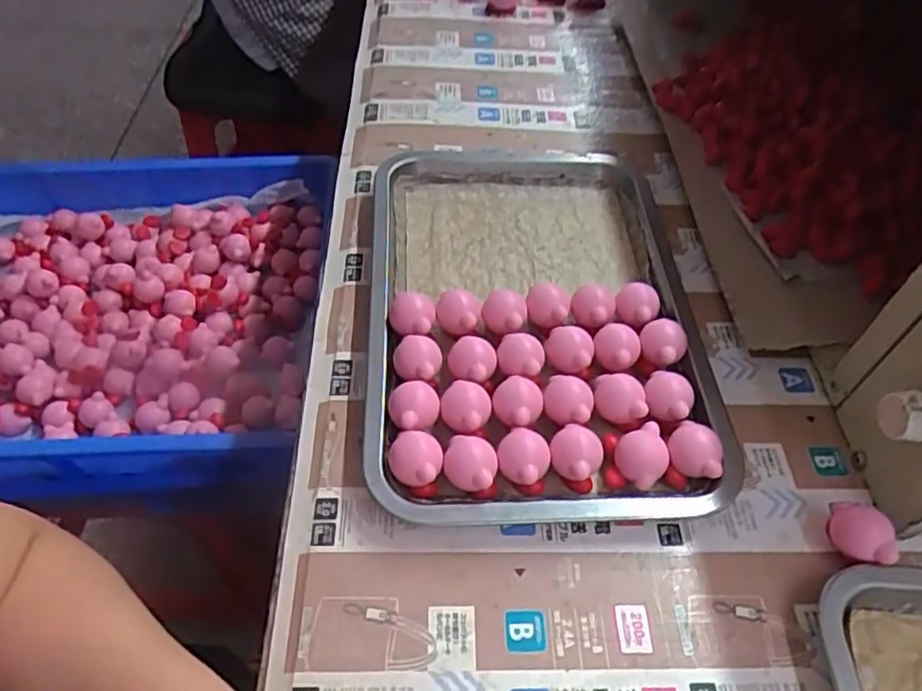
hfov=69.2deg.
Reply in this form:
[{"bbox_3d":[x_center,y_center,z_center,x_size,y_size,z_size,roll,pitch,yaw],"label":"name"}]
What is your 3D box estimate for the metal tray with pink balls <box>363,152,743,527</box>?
[{"bbox_3d":[0.044,-0.032,0.459,0.215,0.037,0.323,-3,52,-2],"label":"metal tray with pink balls"}]

